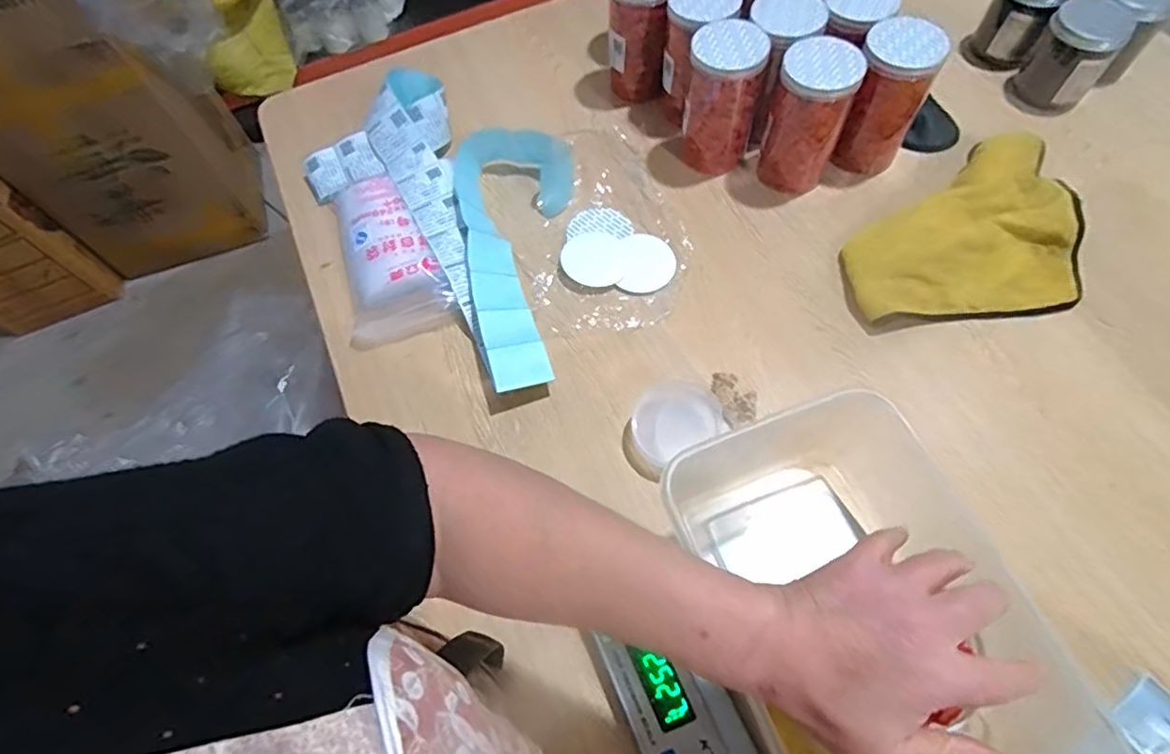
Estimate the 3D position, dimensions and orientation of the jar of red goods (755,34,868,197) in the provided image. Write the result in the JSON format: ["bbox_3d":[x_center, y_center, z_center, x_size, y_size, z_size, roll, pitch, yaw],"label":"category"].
[{"bbox_3d":[0.256,-0.297,0.694,0.081,0.162,0.081,-2,62,3],"label":"jar of red goods"}]

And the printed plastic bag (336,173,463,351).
[{"bbox_3d":[-0.242,-0.152,0.729,0.123,0.044,0.231,-18,62,-5],"label":"printed plastic bag"}]

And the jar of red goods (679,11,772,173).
[{"bbox_3d":[0.165,-0.331,0.713,0.082,0.156,0.082,-2,62,3],"label":"jar of red goods"}]

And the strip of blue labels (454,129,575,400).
[{"bbox_3d":[-0.072,-0.146,0.696,0.146,0.059,0.345,-9,62,0],"label":"strip of blue labels"}]

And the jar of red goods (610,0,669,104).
[{"bbox_3d":[0.071,-0.444,0.767,0.077,0.150,0.072,-2,62,3],"label":"jar of red goods"}]

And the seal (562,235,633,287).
[{"bbox_3d":[0.013,-0.142,0.709,0.078,0.008,0.076,-2,62,3],"label":"seal"}]

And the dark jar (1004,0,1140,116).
[{"bbox_3d":[0.616,-0.411,0.755,0.093,0.103,0.094,36,70,20],"label":"dark jar"}]

